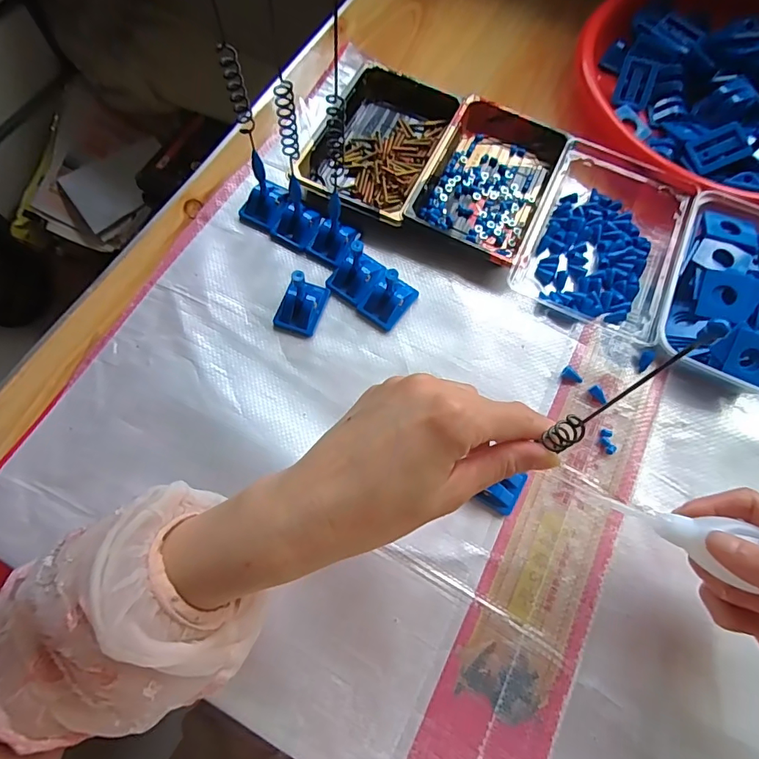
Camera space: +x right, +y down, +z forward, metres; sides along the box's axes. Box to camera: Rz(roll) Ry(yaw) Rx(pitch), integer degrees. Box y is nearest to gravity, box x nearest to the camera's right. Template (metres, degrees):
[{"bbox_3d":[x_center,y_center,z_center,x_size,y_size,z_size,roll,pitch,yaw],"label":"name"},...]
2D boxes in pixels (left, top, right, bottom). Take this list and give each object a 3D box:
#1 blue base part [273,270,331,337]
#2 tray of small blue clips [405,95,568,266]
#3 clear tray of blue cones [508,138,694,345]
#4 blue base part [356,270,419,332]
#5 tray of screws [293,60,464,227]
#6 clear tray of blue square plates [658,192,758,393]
[{"bbox_3d":[-0.062,-0.065,0.357,0.033,0.040,0.044,17,71,4],"label":"blue base part"},{"bbox_3d":[0.098,-0.179,0.409,0.100,0.023,0.155,24,71,6],"label":"tray of small blue clips"},{"bbox_3d":[0.192,-0.128,0.392,0.114,0.031,0.166,24,71,6],"label":"clear tray of blue cones"},{"bbox_3d":[0.007,-0.069,0.363,0.032,0.037,0.043,36,73,11],"label":"blue base part"},{"bbox_3d":[-0.001,-0.216,0.418,0.110,0.022,0.170,23,71,6],"label":"tray of screws"},{"bbox_3d":[0.287,-0.068,0.369,0.113,0.032,0.164,24,71,6],"label":"clear tray of blue square plates"}]

